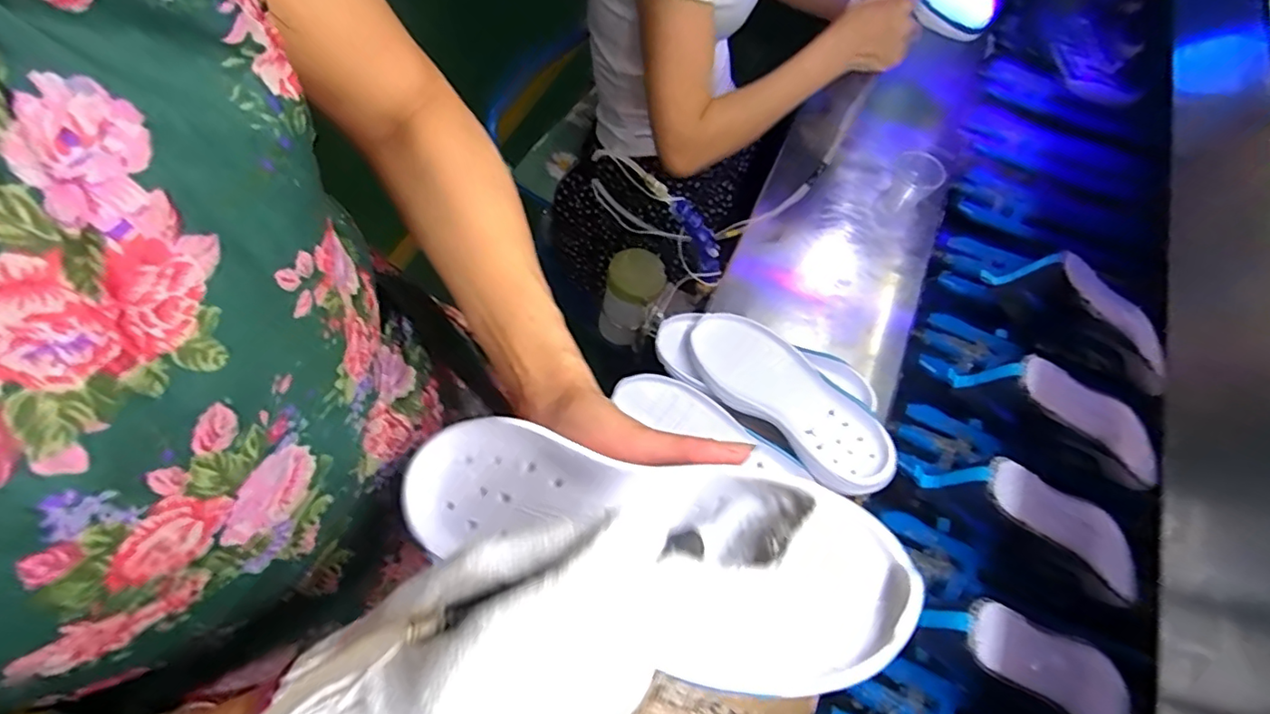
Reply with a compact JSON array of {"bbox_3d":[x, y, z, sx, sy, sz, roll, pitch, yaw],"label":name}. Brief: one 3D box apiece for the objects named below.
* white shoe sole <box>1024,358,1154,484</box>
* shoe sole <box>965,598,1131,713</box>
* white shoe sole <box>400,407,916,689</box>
[{"bbox_3d":[0.508,0.060,0.652,0.194,0.014,0.064,33,68,-7],"label":"white shoe sole"},{"bbox_3d":[0.376,0.281,0.526,0.193,0.007,0.070,32,68,-8],"label":"shoe sole"},{"bbox_3d":[-0.011,0.074,0.267,0.248,0.044,0.091,12,65,26],"label":"white shoe sole"}]

